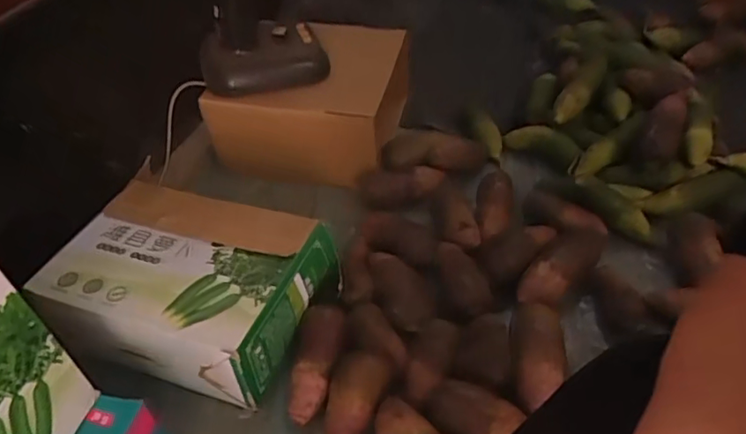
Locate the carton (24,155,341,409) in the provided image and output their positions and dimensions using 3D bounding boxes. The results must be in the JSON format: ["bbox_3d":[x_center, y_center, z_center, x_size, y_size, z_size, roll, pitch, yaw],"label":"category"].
[{"bbox_3d":[-0.276,0.103,0.875,0.392,0.139,0.274,12,45,17],"label":"carton"}]

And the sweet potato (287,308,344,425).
[{"bbox_3d":[-0.076,0.210,0.809,0.072,0.051,0.172,-2,43,3],"label":"sweet potato"}]

